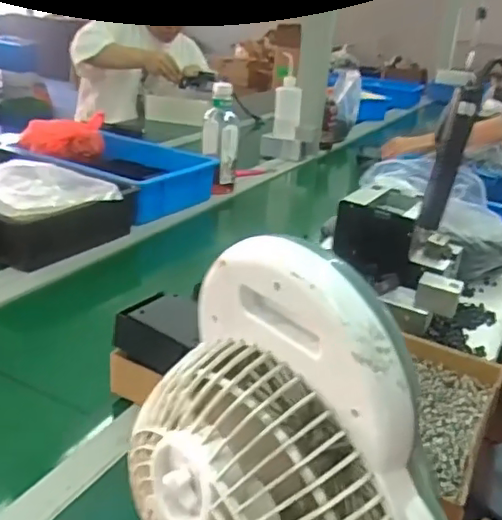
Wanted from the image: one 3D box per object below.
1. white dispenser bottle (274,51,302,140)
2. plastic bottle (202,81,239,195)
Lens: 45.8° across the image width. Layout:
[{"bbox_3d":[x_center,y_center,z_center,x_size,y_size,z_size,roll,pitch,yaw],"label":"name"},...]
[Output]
[{"bbox_3d":[0.114,-0.478,1.744,0.080,0.223,0.089,8,24,4],"label":"white dispenser bottle"},{"bbox_3d":[-0.072,-0.276,1.359,0.086,0.230,0.089,6,24,-1],"label":"plastic bottle"}]

